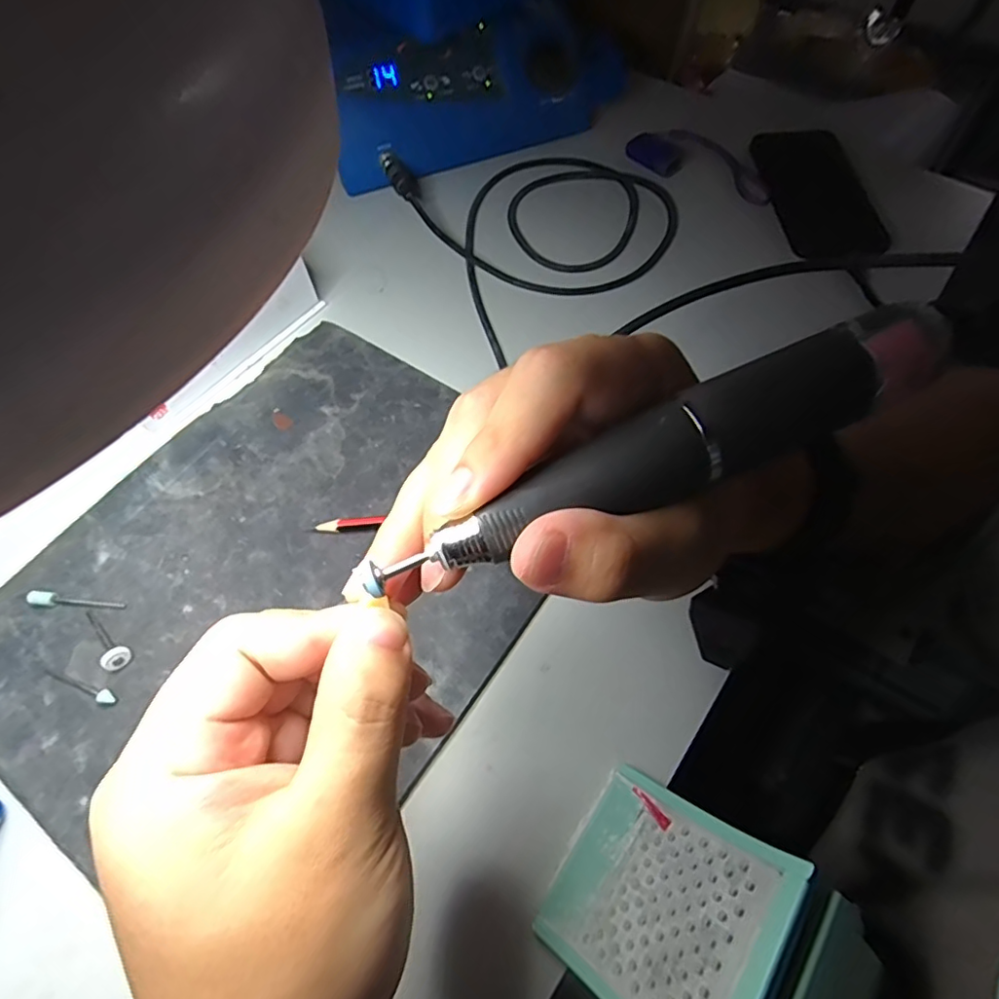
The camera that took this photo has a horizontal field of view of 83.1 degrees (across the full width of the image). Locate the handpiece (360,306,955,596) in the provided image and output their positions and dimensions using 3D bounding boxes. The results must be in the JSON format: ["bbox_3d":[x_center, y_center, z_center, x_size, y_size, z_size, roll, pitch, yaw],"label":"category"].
[{"bbox_3d":[0.050,-0.014,0.150,0.143,0.024,0.022,-23,64,-6],"label":"handpiece"}]

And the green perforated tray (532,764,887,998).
[{"bbox_3d":[0.066,0.151,0.203,0.081,0.073,0.075,34,66,16],"label":"green perforated tray"}]

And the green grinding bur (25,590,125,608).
[{"bbox_3d":[-0.221,0.054,0.295,0.049,0.006,0.008,7,62,3],"label":"green grinding bur"}]

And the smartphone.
[{"bbox_3d":[0.253,-0.248,0.451,0.077,0.016,0.136,-7,71,-2],"label":"smartphone"}]

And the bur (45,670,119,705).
[{"bbox_3d":[-0.206,0.091,0.275,0.044,0.007,0.007,17,62,8],"label":"bur"}]

